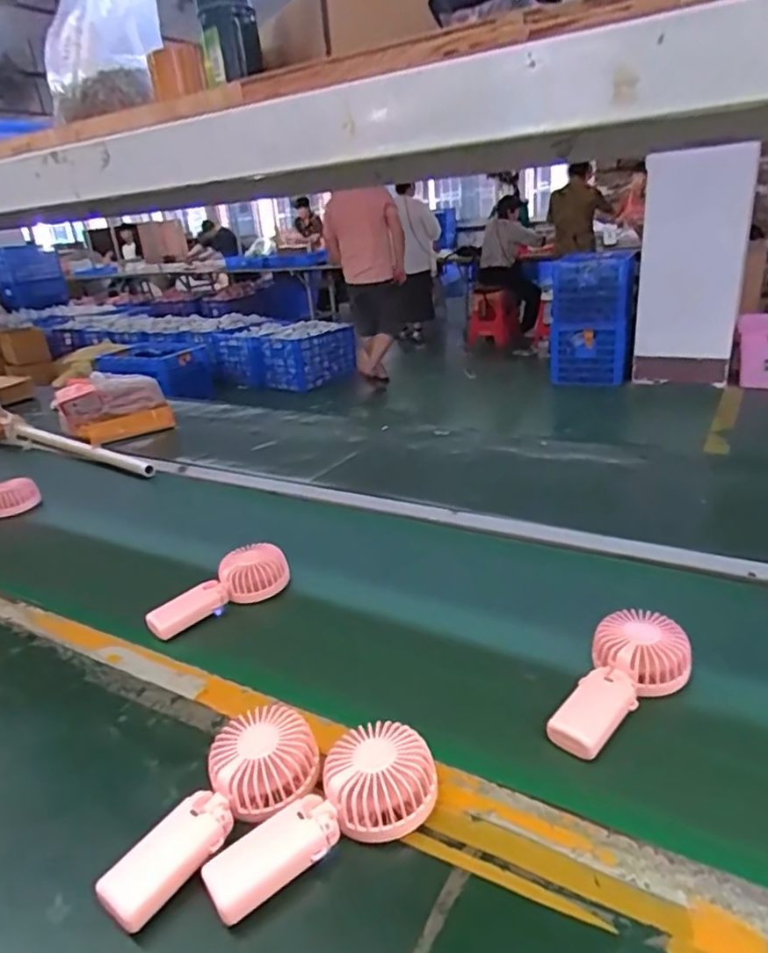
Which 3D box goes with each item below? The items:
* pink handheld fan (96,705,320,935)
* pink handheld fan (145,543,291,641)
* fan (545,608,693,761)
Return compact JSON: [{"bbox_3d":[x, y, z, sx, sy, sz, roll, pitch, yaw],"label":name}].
[{"bbox_3d":[-0.134,0.252,0.488,0.081,0.036,0.181,19,35,40],"label":"pink handheld fan"},{"bbox_3d":[-0.212,0.141,0.797,0.179,0.050,0.070,-18,29,-25],"label":"pink handheld fan"},{"bbox_3d":[0.226,0.191,0.584,0.083,0.041,0.181,14,30,37],"label":"fan"}]

